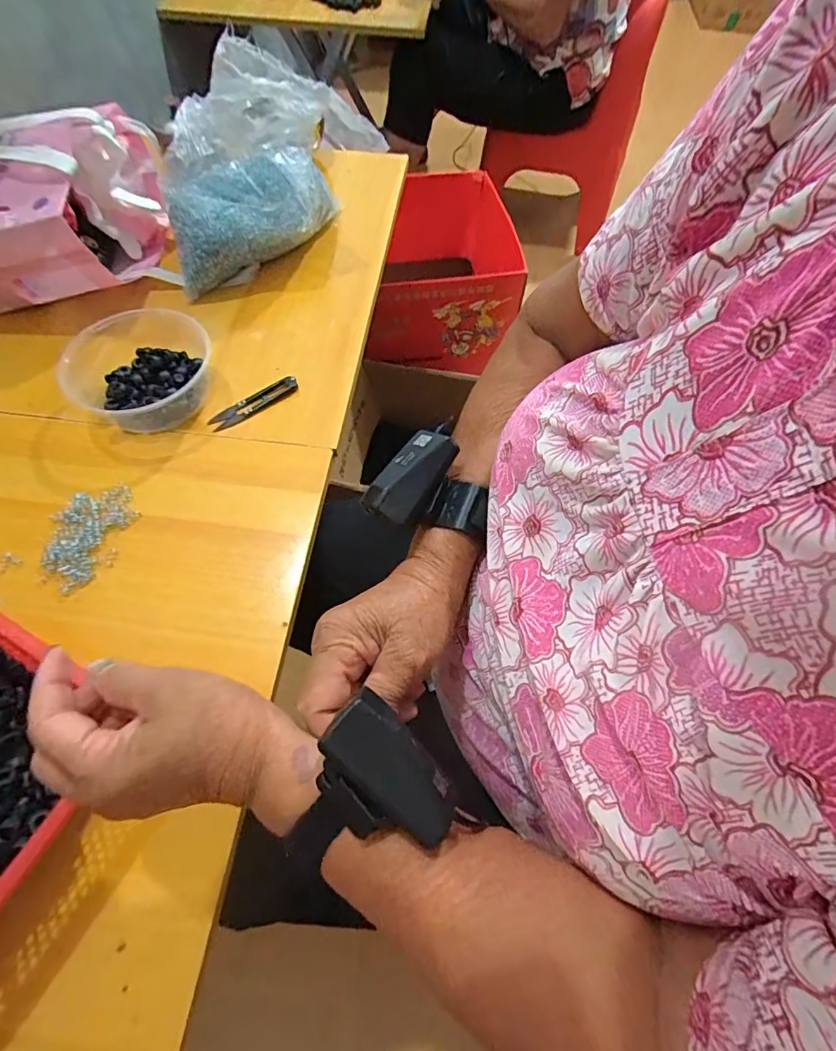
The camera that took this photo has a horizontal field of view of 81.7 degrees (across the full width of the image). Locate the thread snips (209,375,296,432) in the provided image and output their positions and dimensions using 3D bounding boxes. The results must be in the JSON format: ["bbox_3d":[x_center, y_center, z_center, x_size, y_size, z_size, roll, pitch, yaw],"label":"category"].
[{"bbox_3d":[-0.177,-0.133,0.523,0.101,0.009,0.021,-32,67,-17],"label":"thread snips"}]

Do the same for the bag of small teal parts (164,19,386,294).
[{"bbox_3d":[-0.176,-0.412,0.564,0.250,0.204,0.090,-23,65,-14],"label":"bag of small teal parts"}]

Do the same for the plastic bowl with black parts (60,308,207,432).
[{"bbox_3d":[-0.288,-0.160,0.503,0.146,0.064,0.137,-16,64,-10],"label":"plastic bowl with black parts"}]

